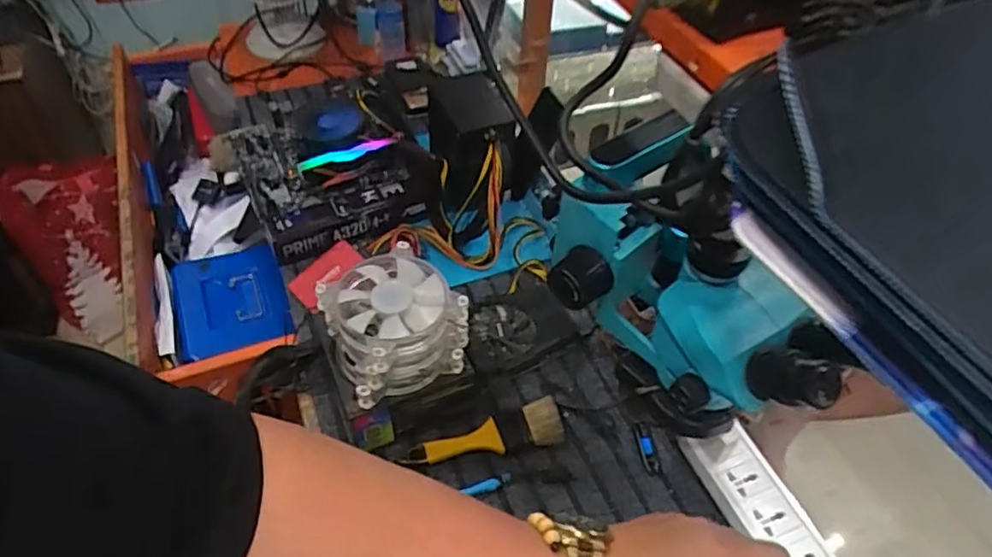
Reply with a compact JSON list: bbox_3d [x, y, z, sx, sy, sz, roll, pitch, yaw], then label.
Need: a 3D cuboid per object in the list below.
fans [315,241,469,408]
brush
[{"bbox_3d":[-0.111,0.047,0.711,0.132,0.077,0.135,-23,55,-21],"label":"fans"},{"bbox_3d":[-0.008,0.178,0.751,0.173,0.018,0.052,-11,51,-12],"label":"brush"}]

